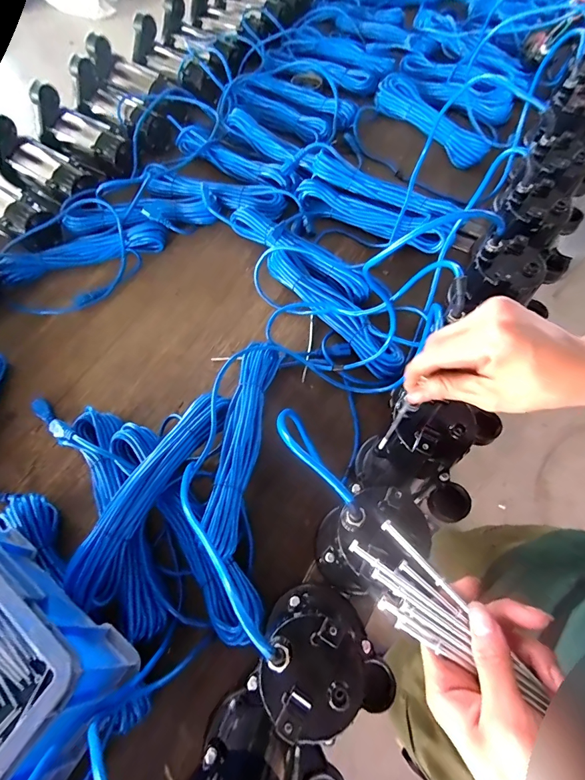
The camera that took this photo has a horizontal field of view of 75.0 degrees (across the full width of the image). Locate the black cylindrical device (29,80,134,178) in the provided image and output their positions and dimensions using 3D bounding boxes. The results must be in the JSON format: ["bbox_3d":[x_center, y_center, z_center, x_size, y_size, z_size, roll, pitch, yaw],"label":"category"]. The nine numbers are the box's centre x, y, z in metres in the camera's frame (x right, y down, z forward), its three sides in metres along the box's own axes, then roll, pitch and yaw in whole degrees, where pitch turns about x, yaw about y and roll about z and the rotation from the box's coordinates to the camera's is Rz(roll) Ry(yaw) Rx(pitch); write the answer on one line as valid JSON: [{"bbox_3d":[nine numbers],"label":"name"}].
[{"bbox_3d":[-0.504,-0.614,0.924,0.270,0.104,0.135,33,70,3],"label":"black cylindrical device"}]

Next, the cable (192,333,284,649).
[{"bbox_3d":[-0.076,0.119,0.567,0.099,0.080,0.428,2,64,4],"label":"cable"}]

